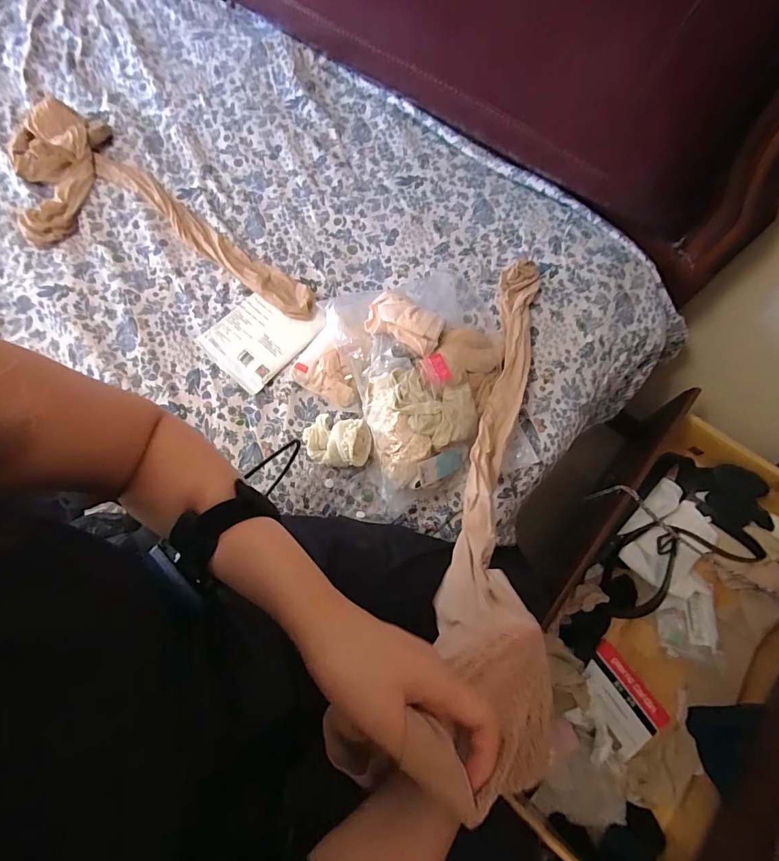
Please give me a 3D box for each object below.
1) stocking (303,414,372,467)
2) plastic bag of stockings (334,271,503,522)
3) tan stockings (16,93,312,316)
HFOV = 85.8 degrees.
[{"bbox_3d":[-0.071,0.013,0.565,0.088,0.042,0.065,5,73,-2],"label":"stocking"},{"bbox_3d":[0.067,-0.079,0.573,0.228,0.078,0.325,-14,70,-4],"label":"plastic bag of stockings"},{"bbox_3d":[-0.436,-0.339,0.695,0.683,0.034,0.235,42,76,15],"label":"tan stockings"}]

